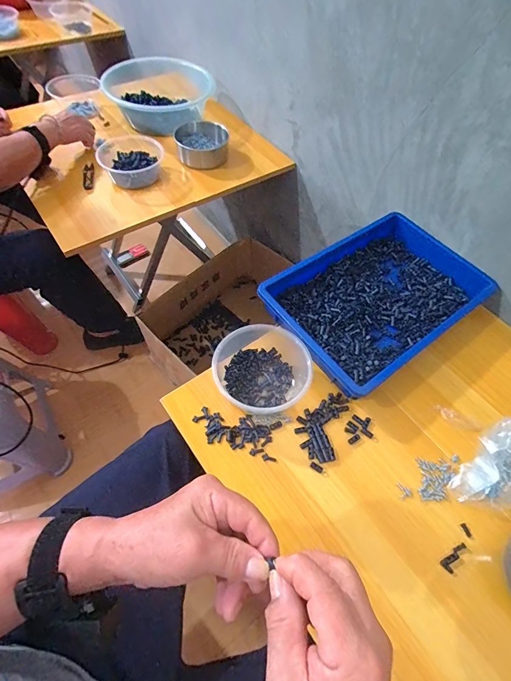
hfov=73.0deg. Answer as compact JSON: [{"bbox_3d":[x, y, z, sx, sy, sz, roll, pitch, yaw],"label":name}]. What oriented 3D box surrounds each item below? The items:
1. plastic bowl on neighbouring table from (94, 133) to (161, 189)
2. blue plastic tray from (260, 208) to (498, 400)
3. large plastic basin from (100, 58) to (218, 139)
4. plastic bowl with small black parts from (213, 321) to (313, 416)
[{"bbox_3d":[-0.304,-0.440,0.838,0.155,0.063,0.160,-10,60,-10],"label":"plastic bowl on neighbouring table"},{"bbox_3d":[0.227,-0.088,0.630,0.385,0.057,0.253,-33,66,-21],"label":"blue plastic tray"},{"bbox_3d":[-0.262,-0.687,0.961,0.286,0.089,0.219,-17,61,-14],"label":"large plastic basin"},{"bbox_3d":[0.014,0.037,0.533,0.144,0.058,0.158,22,60,9],"label":"plastic bowl with small black parts"}]

